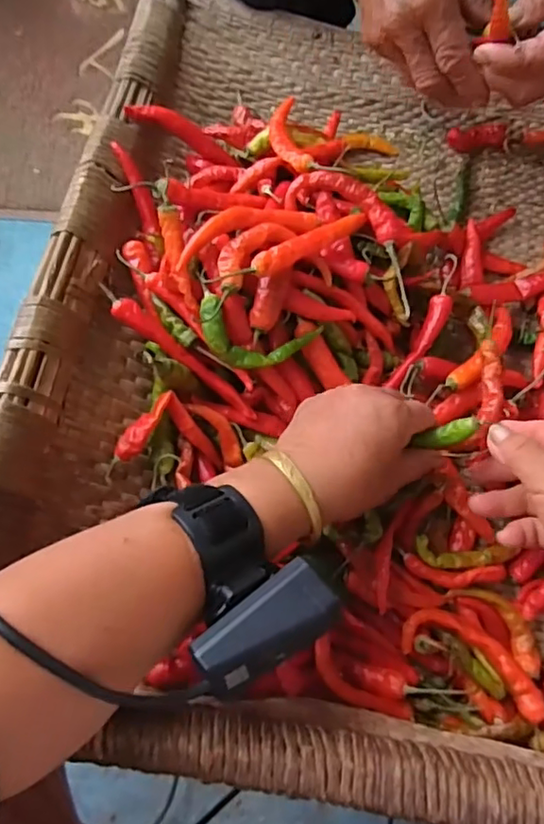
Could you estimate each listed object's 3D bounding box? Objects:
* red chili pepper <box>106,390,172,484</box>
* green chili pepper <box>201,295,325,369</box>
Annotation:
[{"bbox_3d":[-0.087,0.015,0.384,0.015,0.012,0.067,35,75,11],"label":"red chili pepper"},{"bbox_3d":[-0.008,-0.048,0.382,0.081,0.012,0.040,12,71,-17],"label":"green chili pepper"}]

